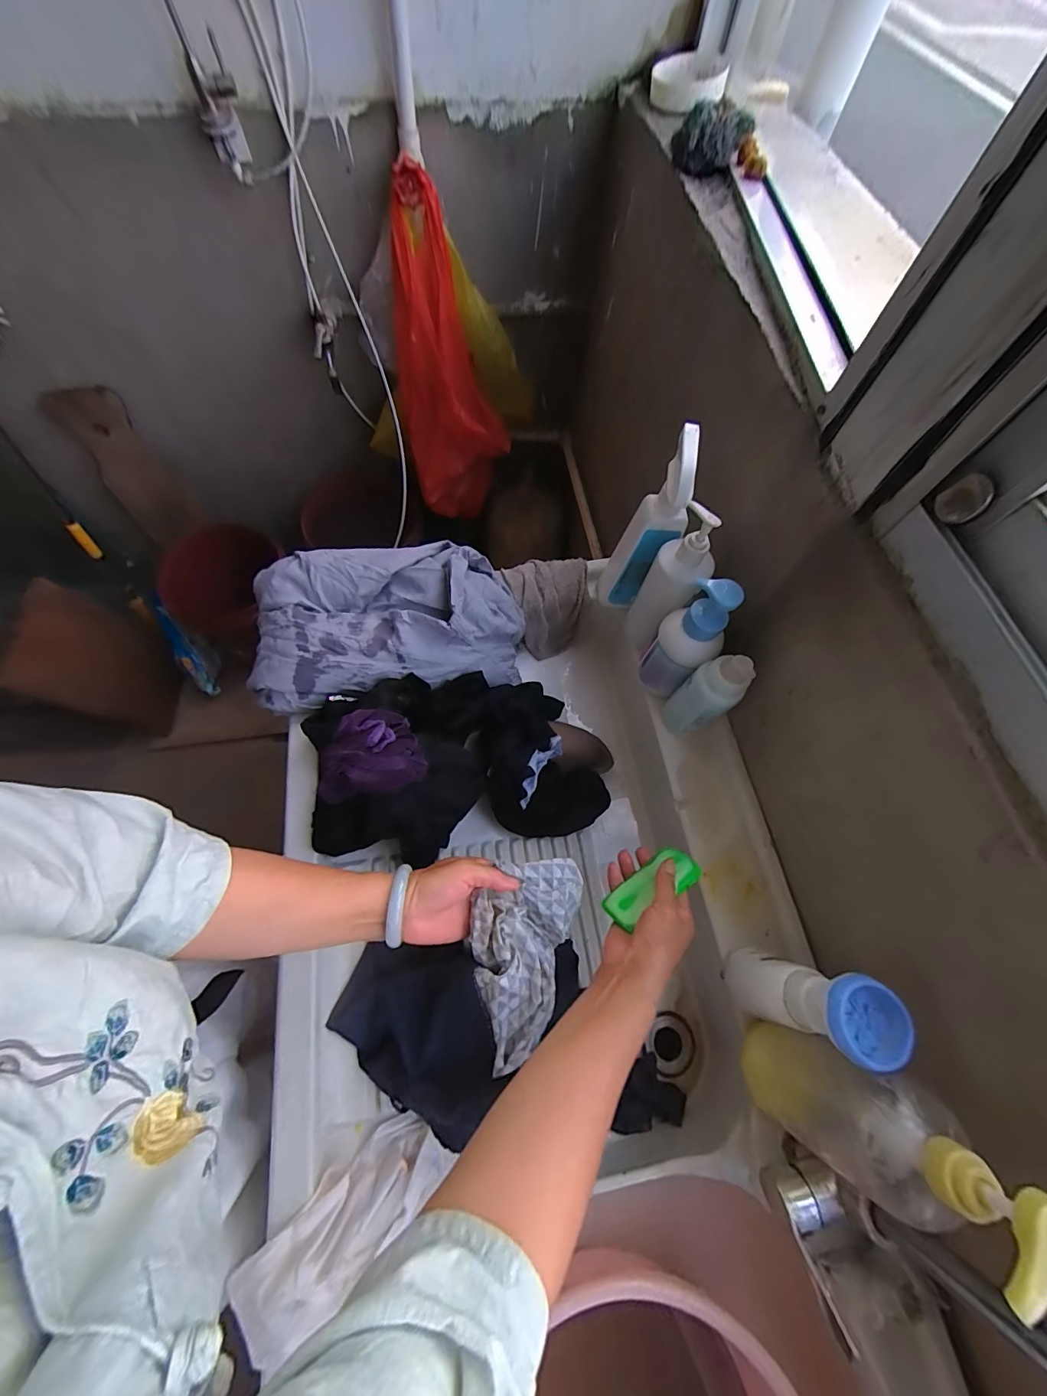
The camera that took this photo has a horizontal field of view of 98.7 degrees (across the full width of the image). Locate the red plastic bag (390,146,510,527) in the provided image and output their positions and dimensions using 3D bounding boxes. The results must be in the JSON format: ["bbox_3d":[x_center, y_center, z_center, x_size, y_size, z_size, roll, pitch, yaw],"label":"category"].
[{"bbox_3d":[-0.164,-0.674,0.962,0.209,0.567,0.198,-7,67,-5],"label":"red plastic bag"}]

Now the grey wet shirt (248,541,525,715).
[{"bbox_3d":[-0.178,-0.103,0.615,0.340,0.109,0.192,-12,67,-7],"label":"grey wet shirt"}]

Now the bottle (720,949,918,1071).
[{"bbox_3d":[0.261,0.282,0.423,0.073,0.167,0.059,20,67,6],"label":"bottle"}]

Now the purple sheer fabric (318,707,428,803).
[{"bbox_3d":[-0.170,0.062,0.506,0.114,0.060,0.091,-6,67,-5],"label":"purple sheer fabric"}]

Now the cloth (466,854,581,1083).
[{"bbox_3d":[-0.008,0.243,0.430,0.095,0.044,0.181,16,67,5],"label":"cloth"}]

